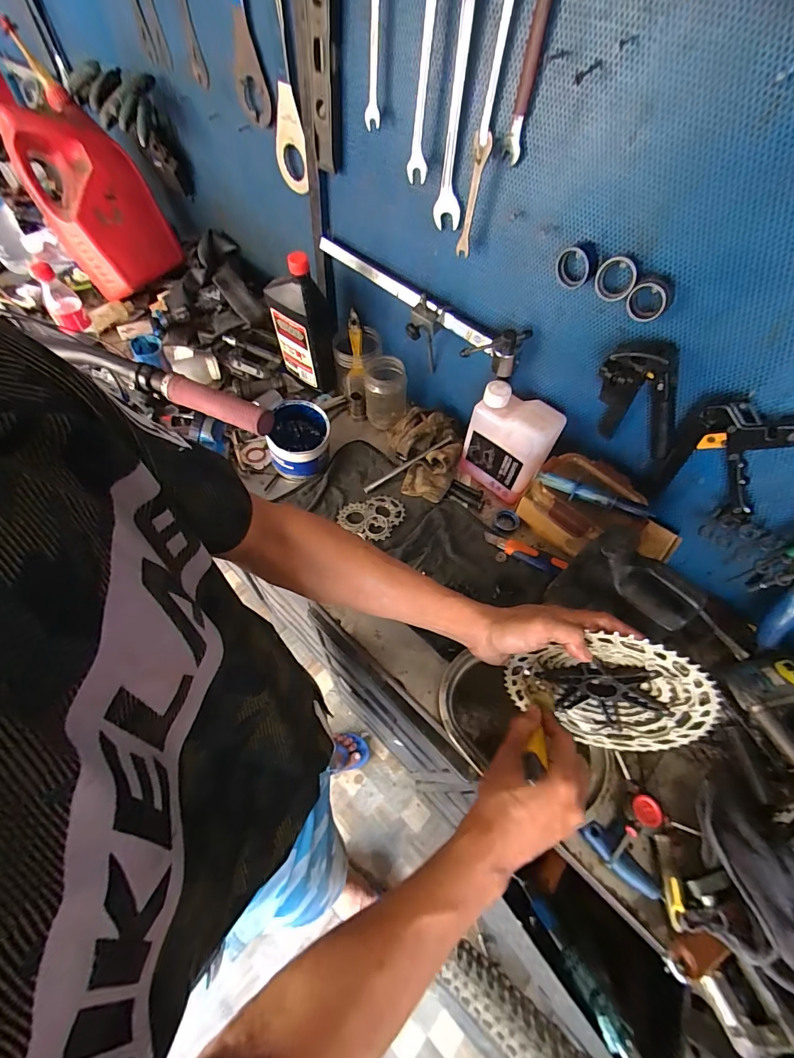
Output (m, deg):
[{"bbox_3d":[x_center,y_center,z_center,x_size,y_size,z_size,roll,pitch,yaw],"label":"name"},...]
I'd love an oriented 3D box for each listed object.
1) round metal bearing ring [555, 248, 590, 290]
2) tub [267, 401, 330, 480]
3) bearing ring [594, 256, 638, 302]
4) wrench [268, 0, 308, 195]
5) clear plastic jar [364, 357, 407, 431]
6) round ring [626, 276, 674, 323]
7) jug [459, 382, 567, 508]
[{"bbox_3d":[0.198,-0.292,0.453,0.011,0.043,0.040,-44,96,-13],"label":"round metal bearing ring"},{"bbox_3d":[-0.161,-0.143,0.684,0.096,0.096,0.097,2,59,-3],"label":"tub"},{"bbox_3d":[0.233,-0.267,0.435,0.040,0.043,0.019,29,61,13],"label":"bearing ring"},{"bbox_3d":[-0.155,-0.614,0.545,0.013,0.275,0.080,-39,76,-20],"label":"wrench"},{"bbox_3d":[-0.021,-0.241,0.736,0.076,0.104,0.081,3,59,-2],"label":"clear plastic jar"},{"bbox_3d":[0.262,-0.239,0.425,0.013,0.042,0.037,-38,69,-23],"label":"round ring"},{"bbox_3d":[0.174,-0.133,0.641,0.125,0.168,0.055,34,63,15],"label":"jug"}]

